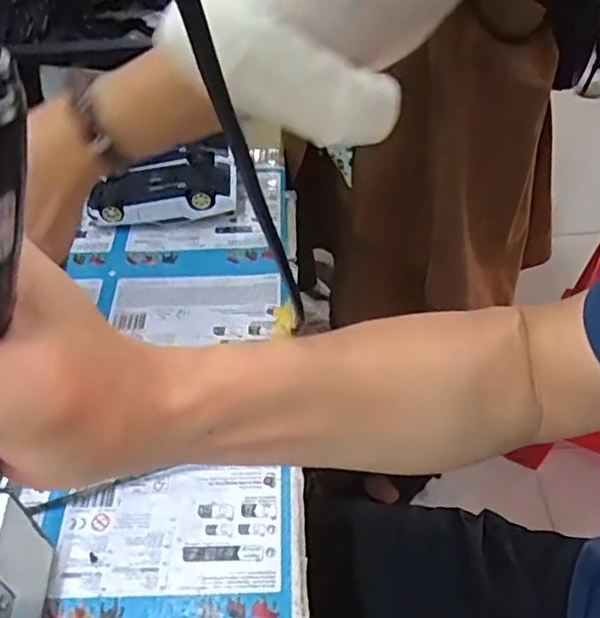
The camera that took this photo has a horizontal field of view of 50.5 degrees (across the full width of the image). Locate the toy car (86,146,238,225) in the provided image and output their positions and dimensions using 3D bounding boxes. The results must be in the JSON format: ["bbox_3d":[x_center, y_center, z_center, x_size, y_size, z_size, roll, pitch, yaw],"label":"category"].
[{"bbox_3d":[-0.119,-0.105,0.571,0.127,0.039,0.074,0,48,-1],"label":"toy car"}]

